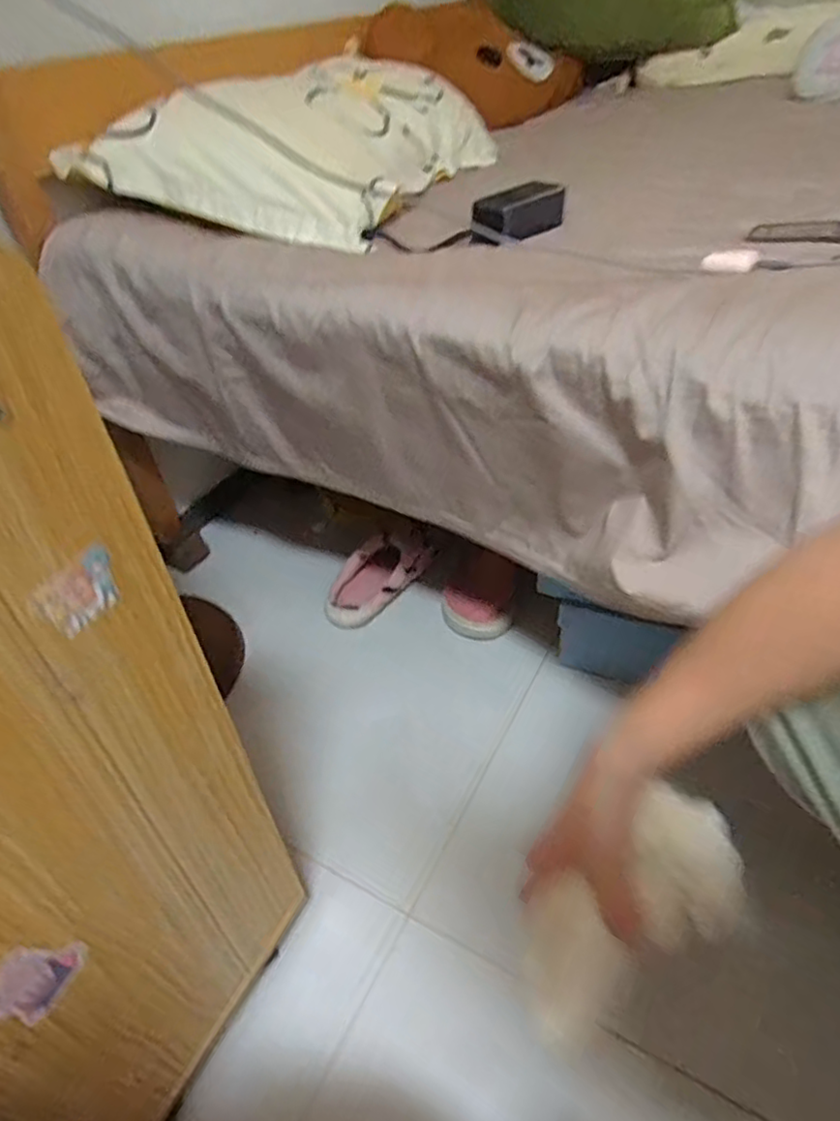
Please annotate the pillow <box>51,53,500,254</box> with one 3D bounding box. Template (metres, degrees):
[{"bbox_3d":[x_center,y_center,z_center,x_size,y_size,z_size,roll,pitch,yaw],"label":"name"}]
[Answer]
[{"bbox_3d":[-0.145,-0.620,0.941,0.371,0.144,0.577,11,44,21],"label":"pillow"}]

